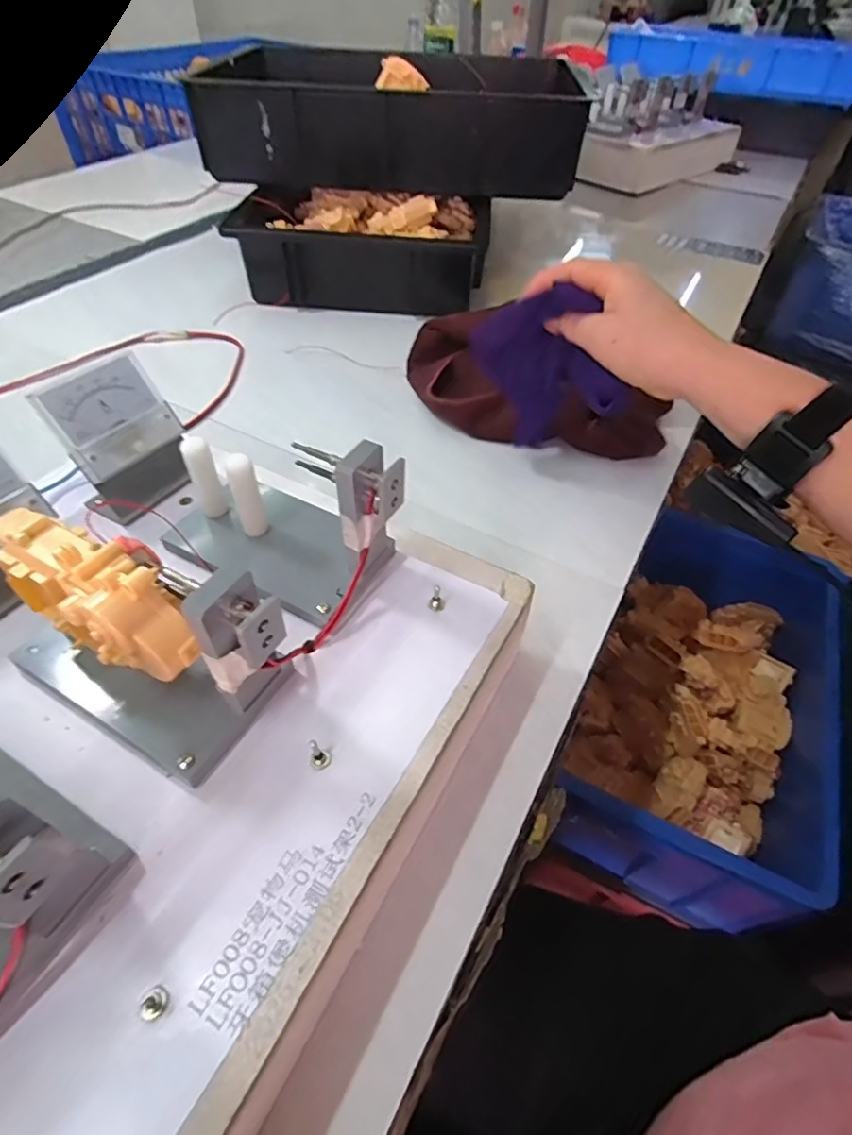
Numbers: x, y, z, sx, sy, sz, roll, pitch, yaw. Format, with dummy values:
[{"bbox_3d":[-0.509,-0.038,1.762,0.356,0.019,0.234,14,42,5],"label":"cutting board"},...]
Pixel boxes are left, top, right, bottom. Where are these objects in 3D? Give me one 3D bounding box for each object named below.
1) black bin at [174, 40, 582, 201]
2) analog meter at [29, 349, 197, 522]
[{"bbox_3d":[-0.035,-0.652,0.801,0.465,0.102,0.360,5,48,2],"label":"black bin"},{"bbox_3d":[-0.181,-0.078,0.336,0.043,0.072,0.066,27,53,20],"label":"analog meter"}]

